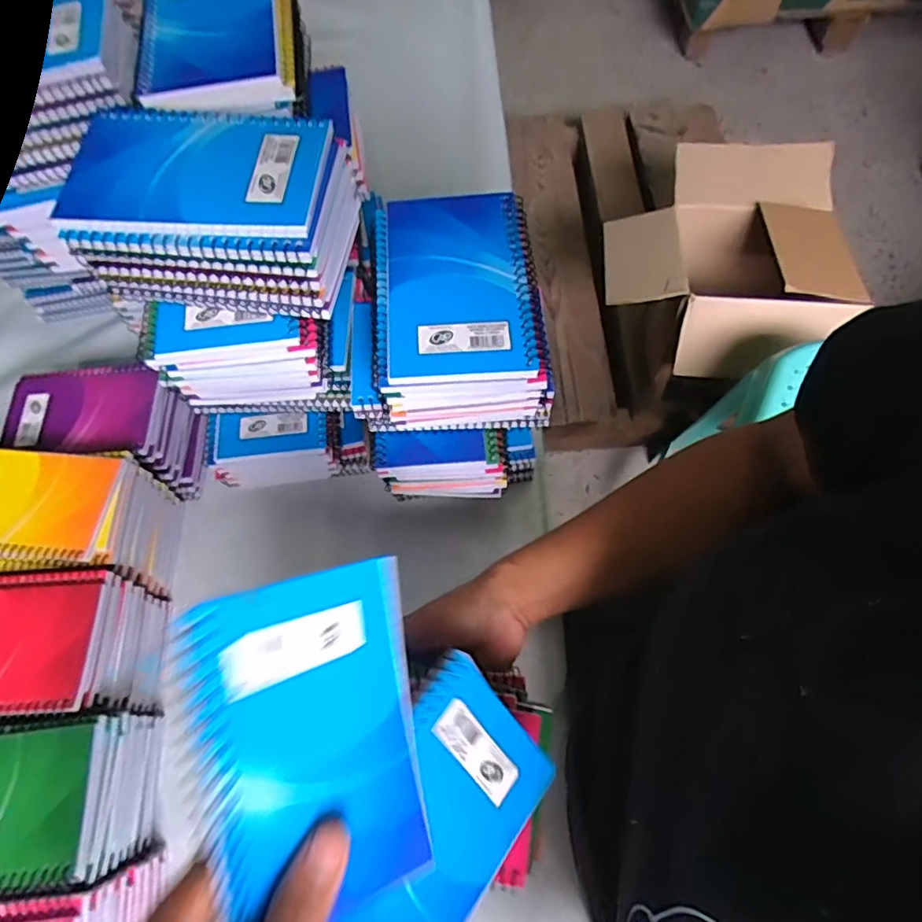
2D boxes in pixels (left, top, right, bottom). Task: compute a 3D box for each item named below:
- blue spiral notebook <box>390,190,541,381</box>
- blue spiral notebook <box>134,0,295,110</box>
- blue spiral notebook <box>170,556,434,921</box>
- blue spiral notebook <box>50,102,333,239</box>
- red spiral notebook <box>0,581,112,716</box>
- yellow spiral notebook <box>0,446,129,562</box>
[{"bbox_3d":[-0.002,-0.104,0.322,0.079,0.005,0.128,-3,67,0],"label":"blue spiral notebook"},{"bbox_3d":[-0.154,-0.265,0.341,0.084,0.015,0.137,-13,67,-4],"label":"blue spiral notebook"},{"bbox_3d":[-0.054,0.108,0.210,0.088,0.008,0.126,-6,87,-41],"label":"blue spiral notebook"},{"bbox_3d":[-0.137,-0.154,0.292,0.129,0.007,0.085,3,67,3],"label":"blue spiral notebook"},{"bbox_3d":[-0.313,0.127,0.377,0.128,0.008,0.083,-3,67,0],"label":"red spiral notebook"},{"bbox_3d":[-0.328,0.031,0.419,0.128,0.008,0.083,2,67,2],"label":"yellow spiral notebook"}]

